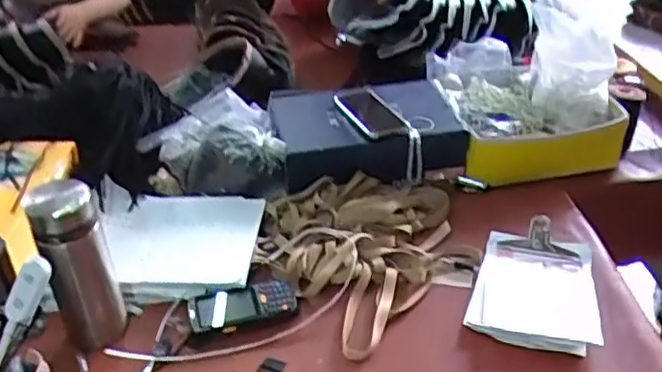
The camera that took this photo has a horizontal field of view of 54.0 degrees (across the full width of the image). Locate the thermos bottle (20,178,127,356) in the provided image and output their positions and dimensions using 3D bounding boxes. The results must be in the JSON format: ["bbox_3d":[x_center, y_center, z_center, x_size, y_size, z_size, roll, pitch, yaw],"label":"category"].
[{"bbox_3d":[-0.331,0.105,0.856,0.078,0.232,0.067,-13,33,-19],"label":"thermos bottle"}]

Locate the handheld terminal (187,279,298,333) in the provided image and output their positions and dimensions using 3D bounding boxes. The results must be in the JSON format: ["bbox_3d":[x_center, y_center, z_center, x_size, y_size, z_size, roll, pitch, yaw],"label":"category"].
[{"bbox_3d":[-0.124,0.163,0.919,0.152,0.036,0.084,-12,33,-18],"label":"handheld terminal"}]

